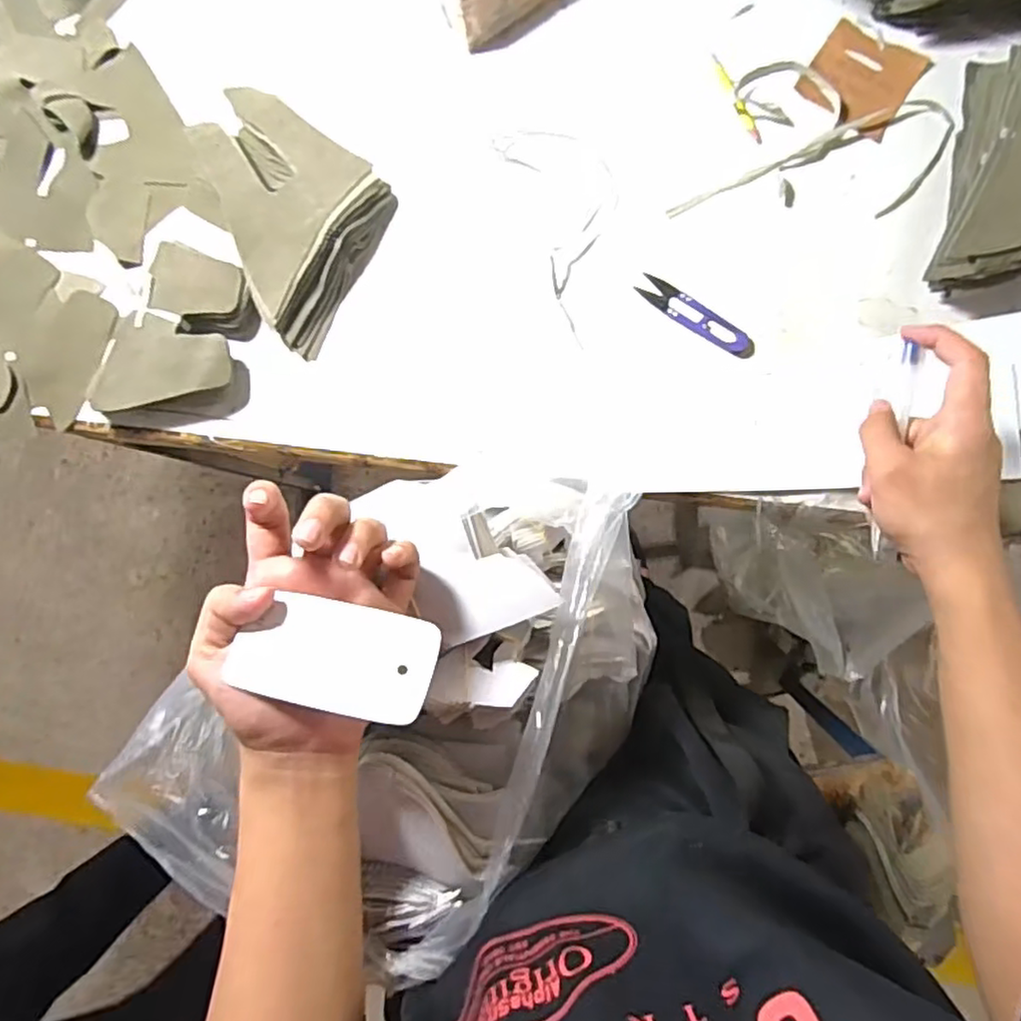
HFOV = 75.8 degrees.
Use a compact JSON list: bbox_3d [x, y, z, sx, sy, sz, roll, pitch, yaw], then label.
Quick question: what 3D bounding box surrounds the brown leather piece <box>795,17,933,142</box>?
[{"bbox_3d":[0.289,-0.355,0.539,0.082,0.011,0.077,34,88,8],"label":"brown leather piece"}]

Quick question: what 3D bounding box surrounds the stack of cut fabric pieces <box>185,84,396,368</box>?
[{"bbox_3d":[-0.206,-0.254,0.563,0.188,0.042,0.161,37,91,7],"label":"stack of cut fabric pieces"}]

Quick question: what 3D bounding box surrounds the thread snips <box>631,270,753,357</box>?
[{"bbox_3d":[0.153,-0.161,0.539,0.107,0.011,0.024,34,91,7],"label":"thread snips"}]

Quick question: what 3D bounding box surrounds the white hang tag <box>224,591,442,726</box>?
[{"bbox_3d":[-0.087,0.072,0.330,0.099,0.005,0.053,11,59,9],"label":"white hang tag"}]

